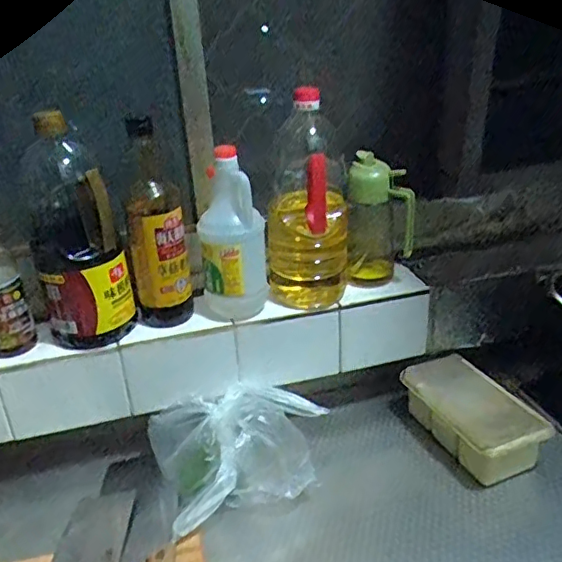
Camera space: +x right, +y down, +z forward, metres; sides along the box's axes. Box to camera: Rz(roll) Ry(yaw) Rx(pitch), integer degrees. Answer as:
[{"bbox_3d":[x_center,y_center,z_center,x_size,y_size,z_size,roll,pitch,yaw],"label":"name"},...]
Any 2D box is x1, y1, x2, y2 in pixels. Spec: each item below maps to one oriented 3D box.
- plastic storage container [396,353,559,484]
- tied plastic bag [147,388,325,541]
[{"bbox_3d":[0.268,0.195,0.810,0.116,0.087,0.198,-14,27,-21],"label":"plastic storage container"},{"bbox_3d":[-0.047,0.218,0.755,0.224,0.112,0.166,-12,26,-18],"label":"tied plastic bag"}]

